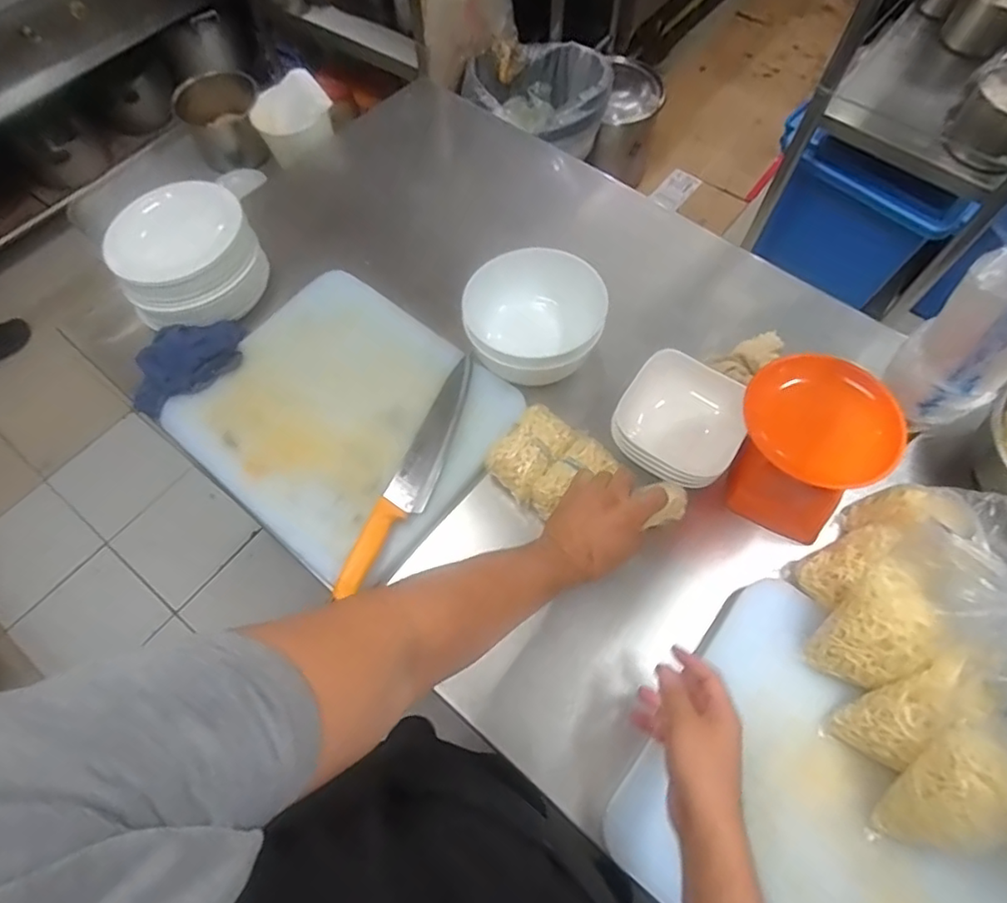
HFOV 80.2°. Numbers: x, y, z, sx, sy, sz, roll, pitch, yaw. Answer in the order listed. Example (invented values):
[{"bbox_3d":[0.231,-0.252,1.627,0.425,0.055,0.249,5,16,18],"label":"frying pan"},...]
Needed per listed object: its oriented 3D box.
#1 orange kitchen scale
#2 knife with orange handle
[{"bbox_3d":[0.330,-0.003,0.671,0.148,0.171,0.115,28,67,14],"label":"orange kitchen scale"},{"bbox_3d":[-0.104,0.021,0.748,0.050,0.015,0.345,19,65,11],"label":"knife with orange handle"}]

